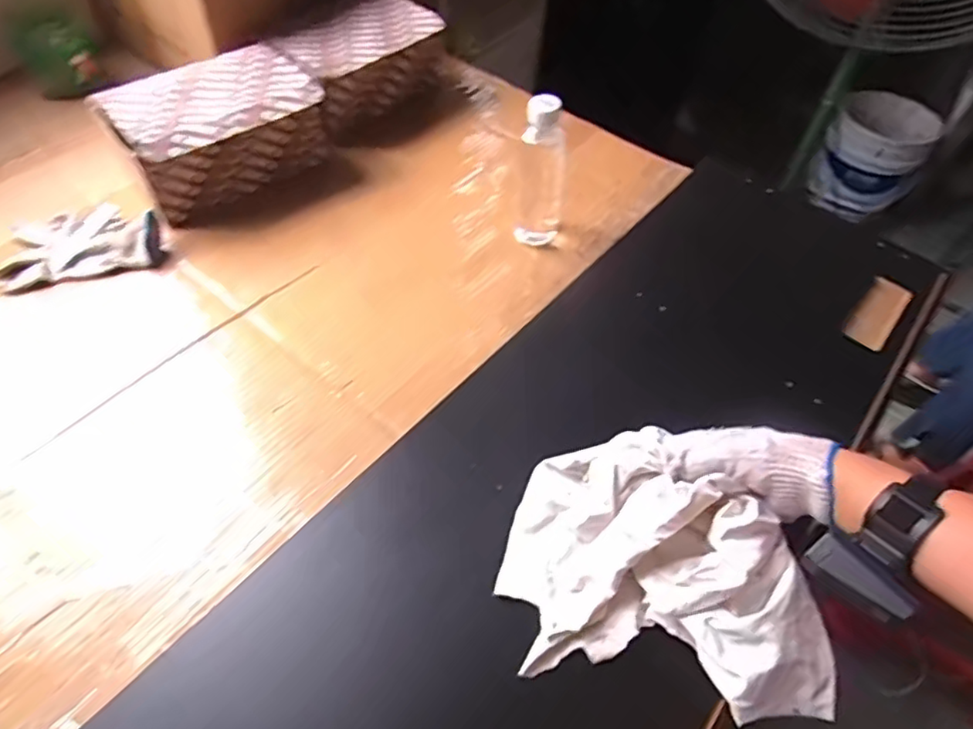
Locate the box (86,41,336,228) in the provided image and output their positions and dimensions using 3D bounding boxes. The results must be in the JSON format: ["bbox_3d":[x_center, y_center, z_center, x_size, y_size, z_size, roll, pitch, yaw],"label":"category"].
[{"bbox_3d":[-0.339,-0.297,0.786,0.236,0.107,0.157,-35,62,-27],"label":"box"}]

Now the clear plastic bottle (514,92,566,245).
[{"bbox_3d":[0.066,-0.233,0.737,0.063,0.191,0.056,8,52,2],"label":"clear plastic bottle"}]

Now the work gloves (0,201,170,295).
[{"bbox_3d":[-0.468,-0.146,0.706,0.169,0.033,0.109,-13,54,-14],"label":"work gloves"}]

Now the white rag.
[{"bbox_3d":[0.145,0.159,0.492,0.247,0.081,0.175,11,52,4],"label":"white rag"}]

